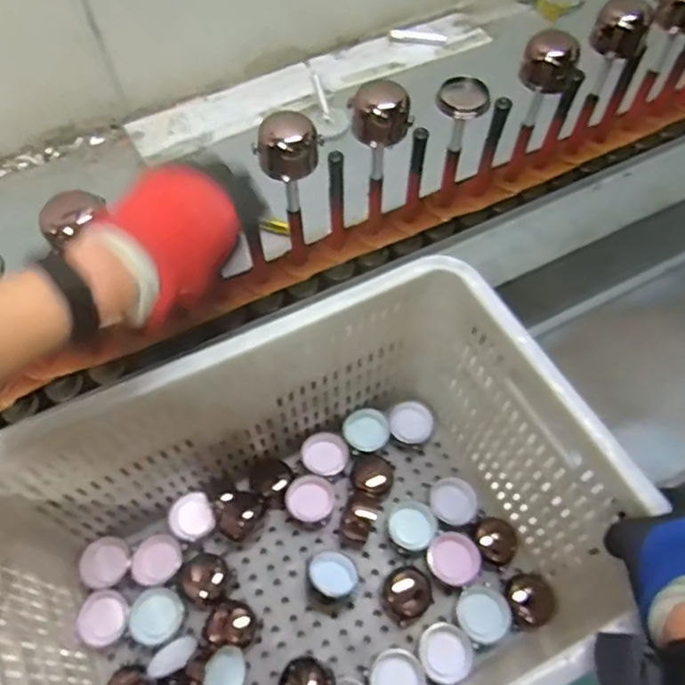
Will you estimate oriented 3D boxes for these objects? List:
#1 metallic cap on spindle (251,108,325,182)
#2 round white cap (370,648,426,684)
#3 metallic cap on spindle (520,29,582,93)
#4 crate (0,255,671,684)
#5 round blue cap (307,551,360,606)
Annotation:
[{"bbox_3d":[-0.052,-0.192,0.583,0.061,0.044,0.048,1,59,1],"label":"metallic cap on spindle"},{"bbox_3d":[0.059,0.363,0.643,0.056,0.025,0.058,0,59,0],"label":"round white cap"},{"bbox_3d":[0.224,-0.299,0.641,0.059,0.051,0.042,22,61,13],"label":"metallic cap on spindle"},{"bbox_3d":[-0.040,0.211,0.583,0.517,0.293,0.332,-24,61,-13],"label":"crate"},{"bbox_3d":[-0.012,0.272,0.688,0.056,0.039,0.051,0,59,0],"label":"round blue cap"}]

